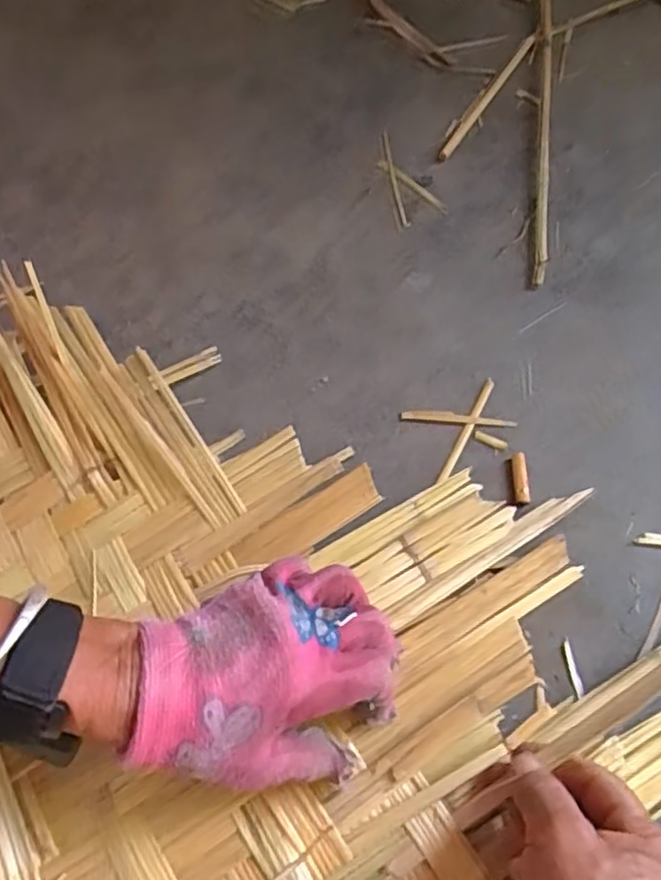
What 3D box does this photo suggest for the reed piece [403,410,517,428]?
[{"bbox_3d":[0.083,-0.015,0.441,0.073,0.004,0.008,5,64,4],"label":"reed piece"}]

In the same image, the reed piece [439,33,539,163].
[{"bbox_3d":[0.133,-0.292,0.575,0.010,0.005,0.164,30,68,15],"label":"reed piece"}]

